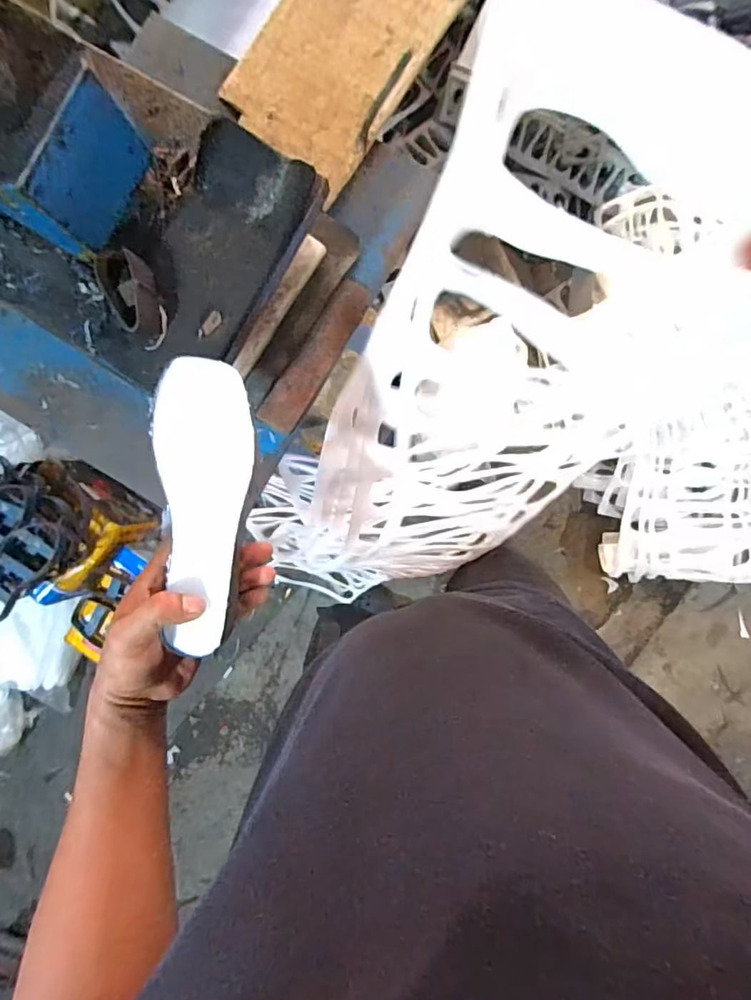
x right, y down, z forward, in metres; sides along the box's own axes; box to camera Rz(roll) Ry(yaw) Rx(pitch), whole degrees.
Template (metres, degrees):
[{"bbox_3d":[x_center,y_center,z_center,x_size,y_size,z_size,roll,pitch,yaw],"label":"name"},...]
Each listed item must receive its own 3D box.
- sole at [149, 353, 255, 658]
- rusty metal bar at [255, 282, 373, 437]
[{"bbox_3d":[-0.128,0.004,0.379,0.071,0.013,0.215,0,92,4],"label":"sole"},{"bbox_3d":[-0.067,-0.165,0.583,0.044,0.005,0.187,33,92,-15],"label":"rusty metal bar"}]

